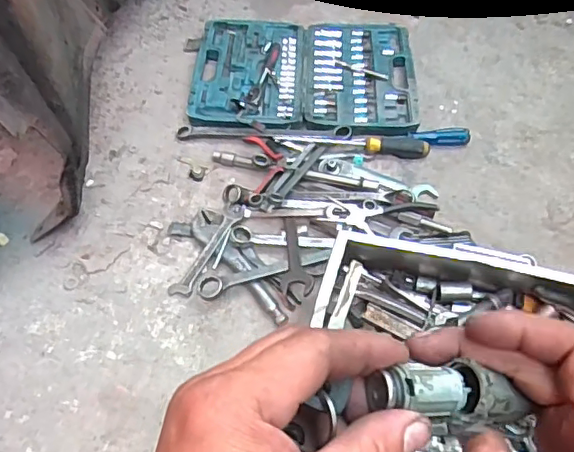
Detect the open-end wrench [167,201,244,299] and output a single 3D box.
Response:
[{"bbox_3d":[-0.111,0.029,0.785,0.031,0.010,0.167,21,57,17],"label":"open-end wrench"}]

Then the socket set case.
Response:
[{"bbox_3d":[0.030,-0.287,1.030,0.397,0.046,0.324,0,53,3],"label":"socket set case"}]

